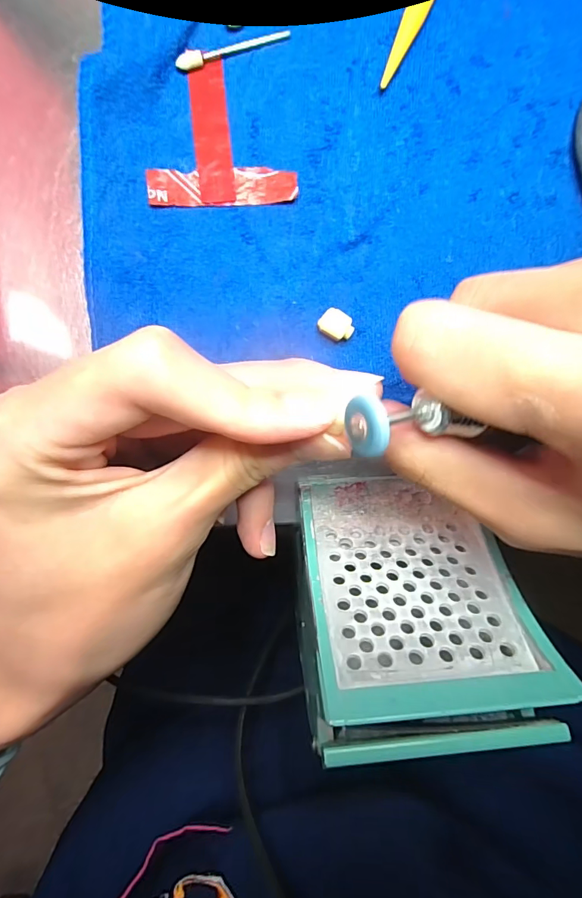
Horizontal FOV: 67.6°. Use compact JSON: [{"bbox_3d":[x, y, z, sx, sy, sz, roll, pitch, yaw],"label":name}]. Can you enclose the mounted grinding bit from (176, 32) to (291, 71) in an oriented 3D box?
[{"bbox_3d":[-0.023,-0.157,0.169,0.046,0.004,0.005,-22,92,-3],"label":"mounted grinding bit"}]

